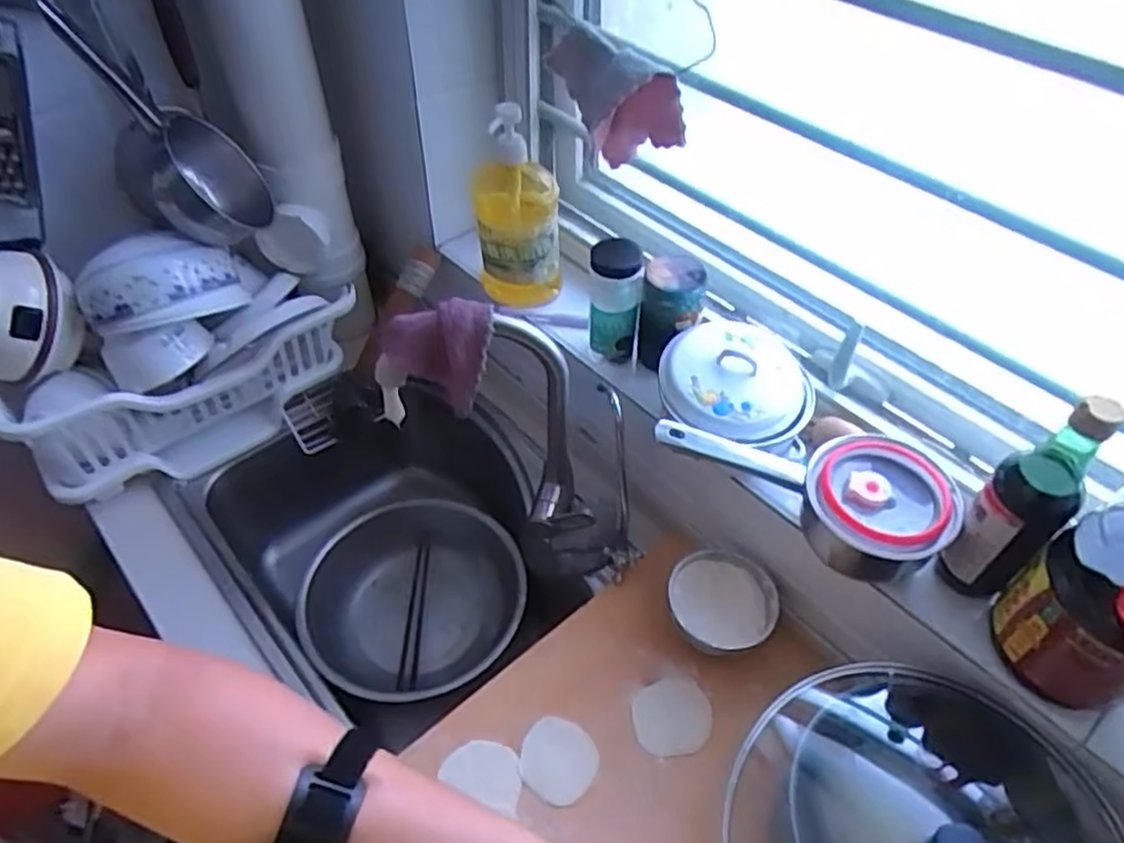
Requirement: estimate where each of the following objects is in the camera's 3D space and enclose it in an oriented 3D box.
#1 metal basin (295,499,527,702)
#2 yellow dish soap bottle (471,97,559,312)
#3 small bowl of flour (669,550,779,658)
[{"bbox_3d":[-0.221,0.257,1.089,0.305,0.095,0.290,1,48,-1],"label":"metal basin"},{"bbox_3d":[-0.056,-0.265,0.918,0.103,0.276,0.105,-4,48,-5],"label":"yellow dish soap bottle"},{"bbox_3d":[0.177,0.199,0.818,0.115,0.046,0.128,8,48,5],"label":"small bowl of flour"}]

